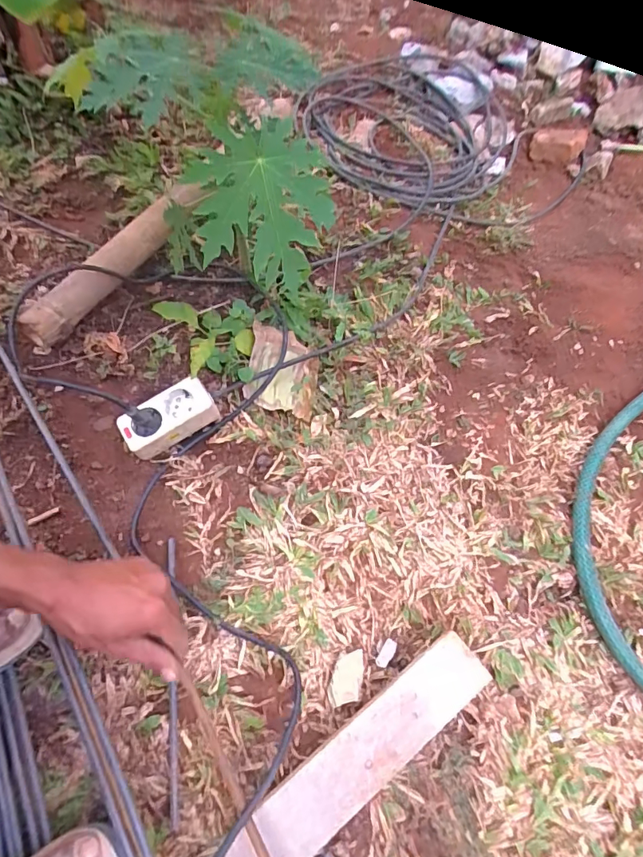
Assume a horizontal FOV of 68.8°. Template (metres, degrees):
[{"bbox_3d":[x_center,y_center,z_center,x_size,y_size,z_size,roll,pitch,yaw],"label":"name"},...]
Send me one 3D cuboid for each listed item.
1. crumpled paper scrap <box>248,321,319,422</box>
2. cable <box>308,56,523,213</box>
[{"bbox_3d":[-0.051,-0.077,0.627,0.090,0.030,0.125,5,66,5],"label":"crumpled paper scrap"},{"bbox_3d":[0.185,-0.651,0.983,0.413,0.059,0.514,10,66,8],"label":"cable"}]

